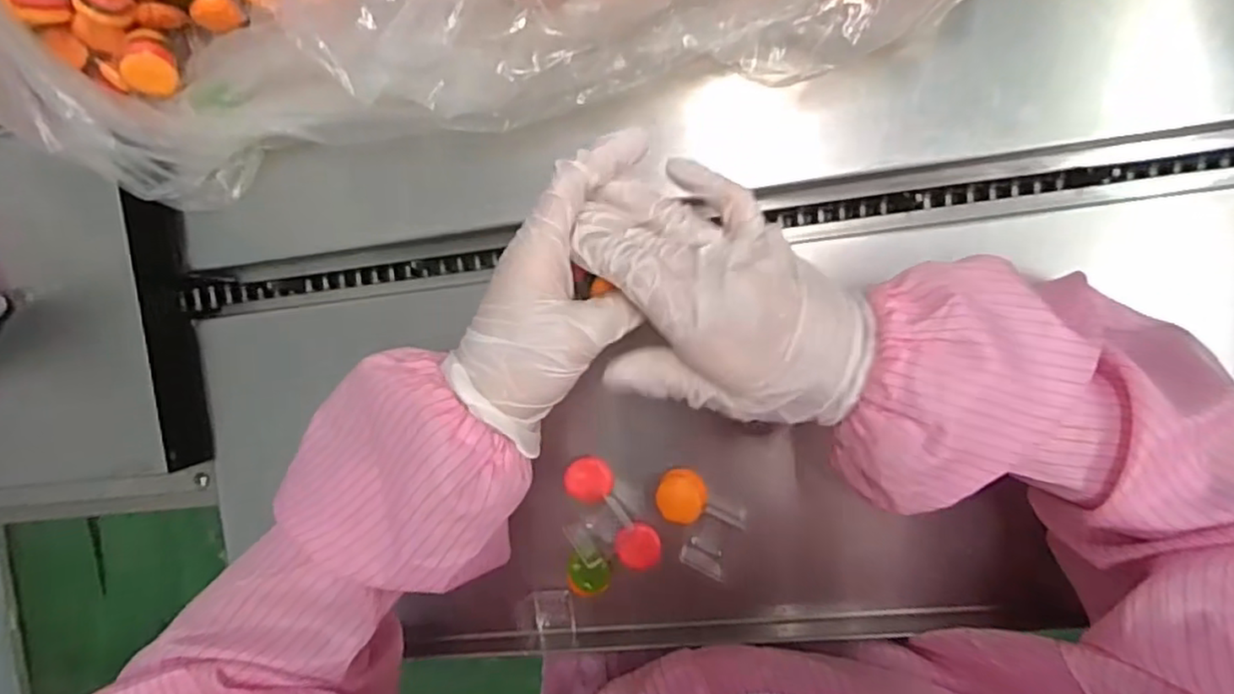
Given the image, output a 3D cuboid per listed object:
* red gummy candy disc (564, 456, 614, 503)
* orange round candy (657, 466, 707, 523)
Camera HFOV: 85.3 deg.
[{"bbox_3d":[-0.017,0.082,0.415,0.029,0.008,0.027,2,94,8],"label":"red gummy candy disc"},{"bbox_3d":[0.040,0.091,0.408,0.030,0.014,0.030,1,94,8],"label":"orange round candy"}]

